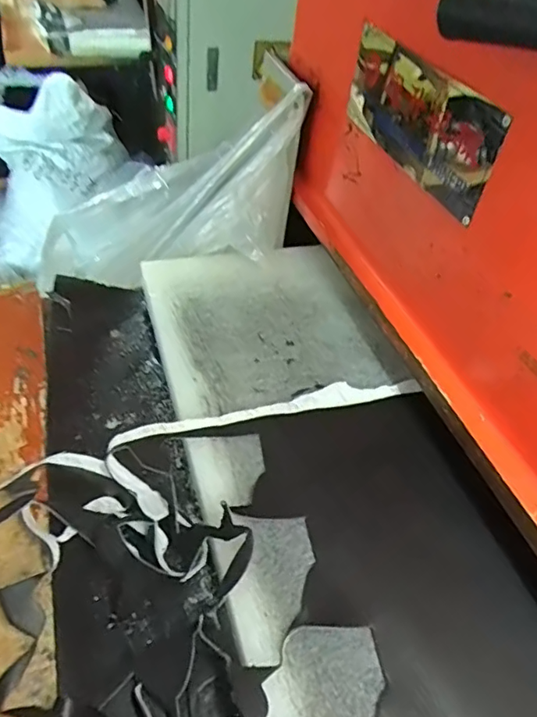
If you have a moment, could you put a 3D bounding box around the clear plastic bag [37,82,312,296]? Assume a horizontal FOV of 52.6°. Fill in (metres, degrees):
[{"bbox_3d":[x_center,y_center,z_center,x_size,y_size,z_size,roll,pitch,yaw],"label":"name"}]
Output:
[{"bbox_3d":[-0.165,-0.247,0.896,0.550,0.161,0.210,-6,39,34],"label":"clear plastic bag"}]

